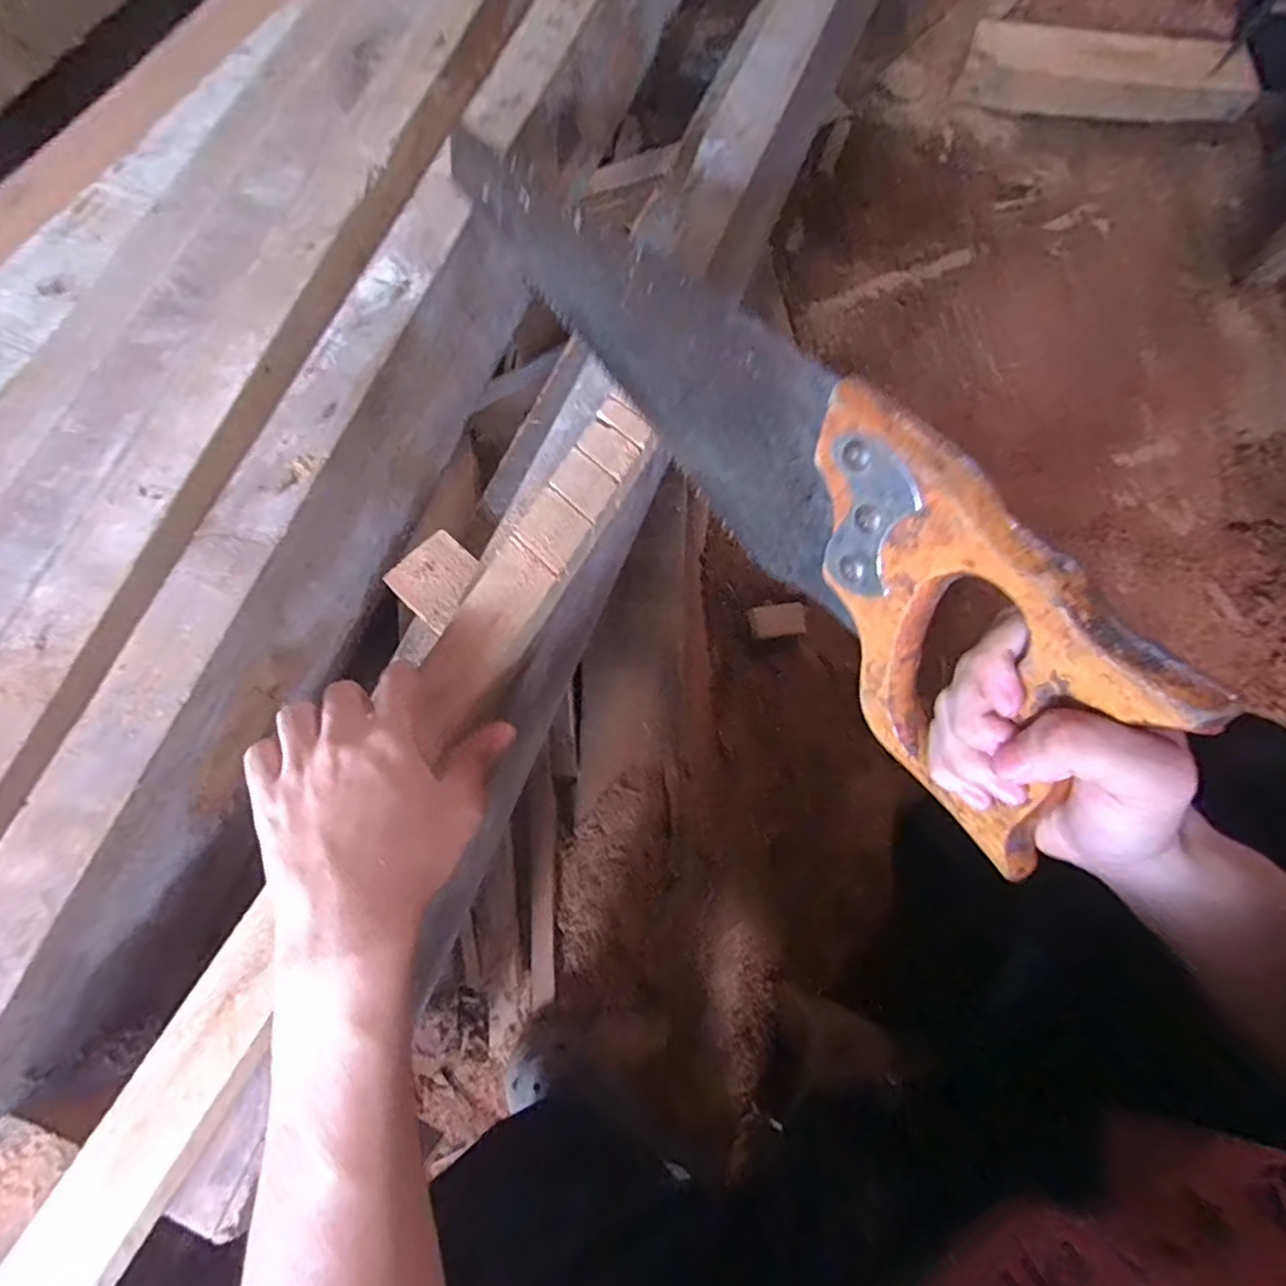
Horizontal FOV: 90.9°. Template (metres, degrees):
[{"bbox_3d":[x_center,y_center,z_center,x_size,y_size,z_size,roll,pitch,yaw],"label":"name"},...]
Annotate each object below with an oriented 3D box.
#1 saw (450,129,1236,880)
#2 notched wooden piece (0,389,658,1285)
[{"bbox_3d":[0.029,-0.124,0.329,0.042,0.116,0.501,-31,65,-12],"label":"saw"},{"bbox_3d":[-0.134,0.072,0.323,0.042,0.017,0.519,28,73,8],"label":"notched wooden piece"}]

